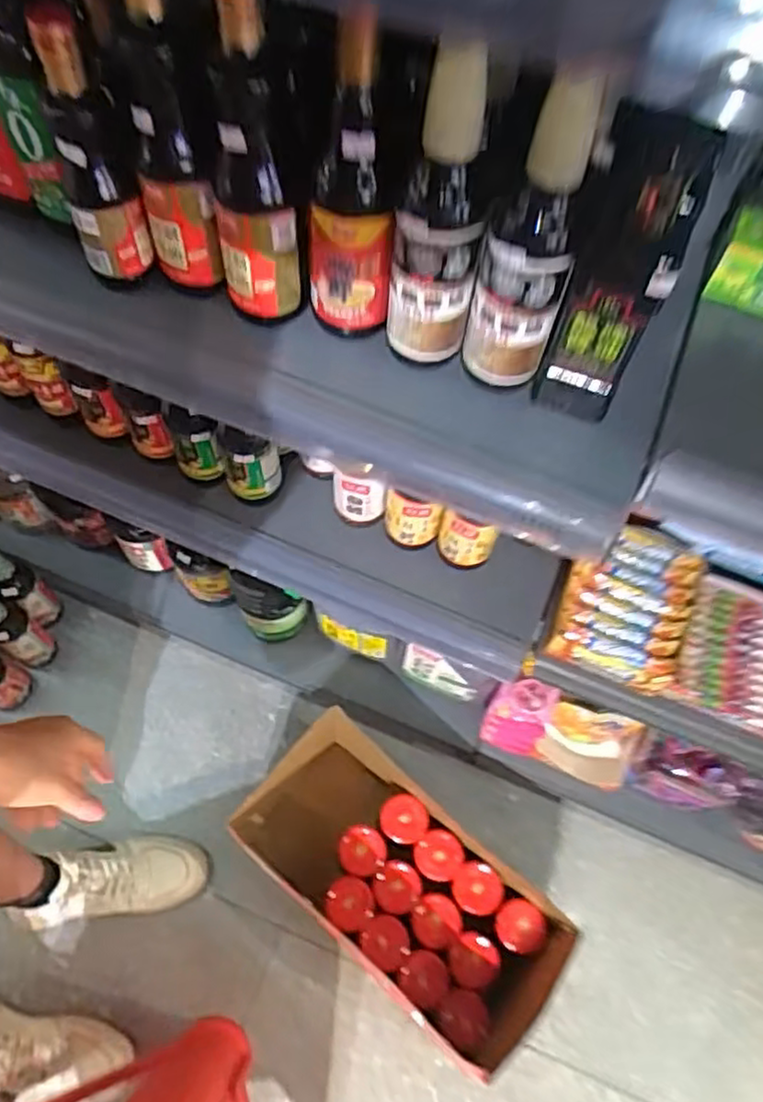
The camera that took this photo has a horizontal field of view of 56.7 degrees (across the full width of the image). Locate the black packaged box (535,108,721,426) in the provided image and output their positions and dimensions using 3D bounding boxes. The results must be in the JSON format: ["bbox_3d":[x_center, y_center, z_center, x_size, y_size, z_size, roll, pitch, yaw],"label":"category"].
[{"bbox_3d":[0.168,-0.202,0.502,0.071,0.220,0.086,20,64,7],"label":"black packaged box"}]

